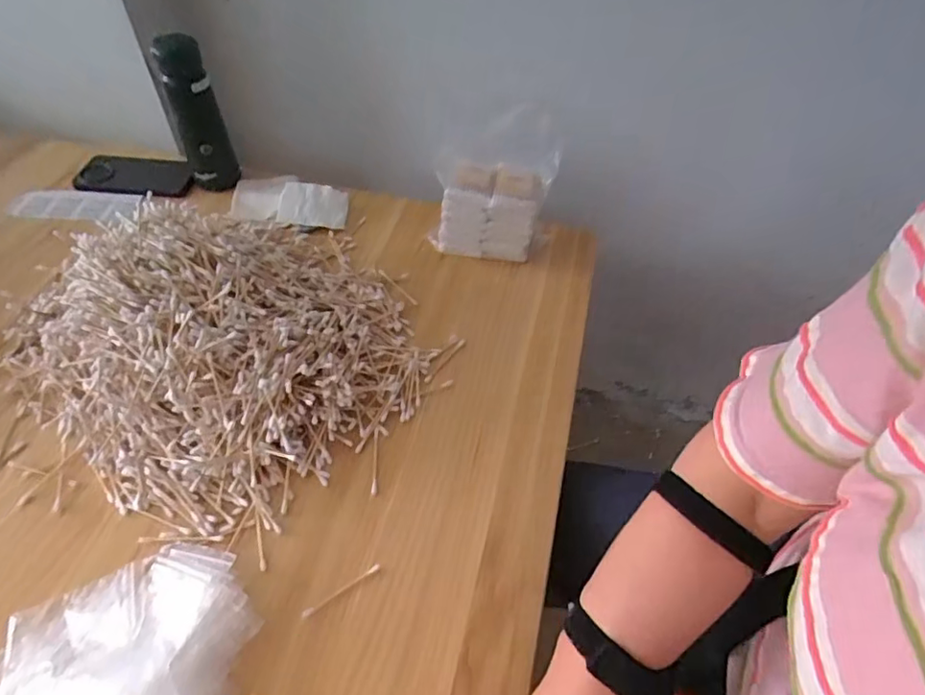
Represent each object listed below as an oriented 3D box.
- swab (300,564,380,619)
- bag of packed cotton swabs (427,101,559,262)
[{"bbox_3d":[-0.096,0.192,0.451,0.067,0.004,0.006,-27,55,-23],"label":"swab"},{"bbox_3d":[0.030,-0.166,0.603,0.127,0.173,0.052,9,49,5],"label":"bag of packed cotton swabs"}]

